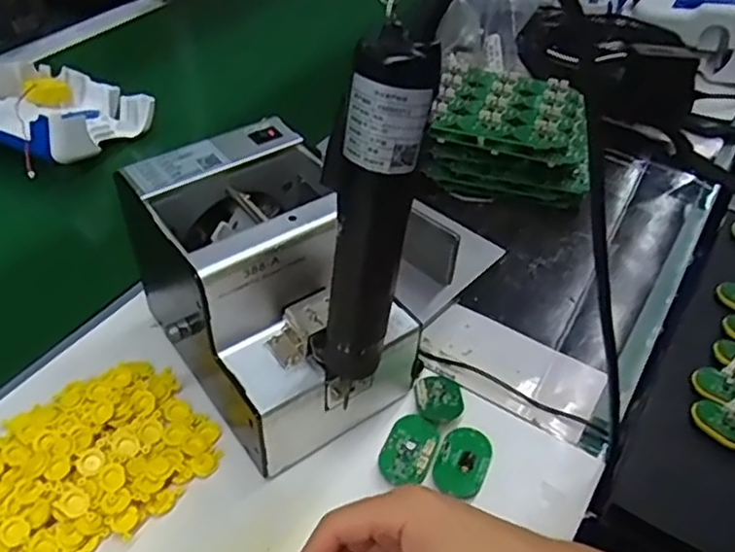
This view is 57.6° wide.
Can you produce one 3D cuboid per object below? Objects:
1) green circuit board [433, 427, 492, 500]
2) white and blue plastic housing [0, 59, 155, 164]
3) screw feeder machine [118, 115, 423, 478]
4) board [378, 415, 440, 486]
[{"bbox_3d":[0.066,0.122,0.452,0.034,0.010,0.049,17,49,14],"label":"green circuit board"},{"bbox_3d":[-0.335,-0.179,0.694,0.181,0.059,0.140,25,44,19],"label":"white and blue plastic housing"},{"bbox_3d":[-0.066,0.009,0.466,0.127,0.145,0.182,-25,55,-30],"label":"screw feeder machine"},{"bbox_3d":[0.028,0.117,0.454,0.034,0.006,0.049,18,54,19],"label":"board"}]

